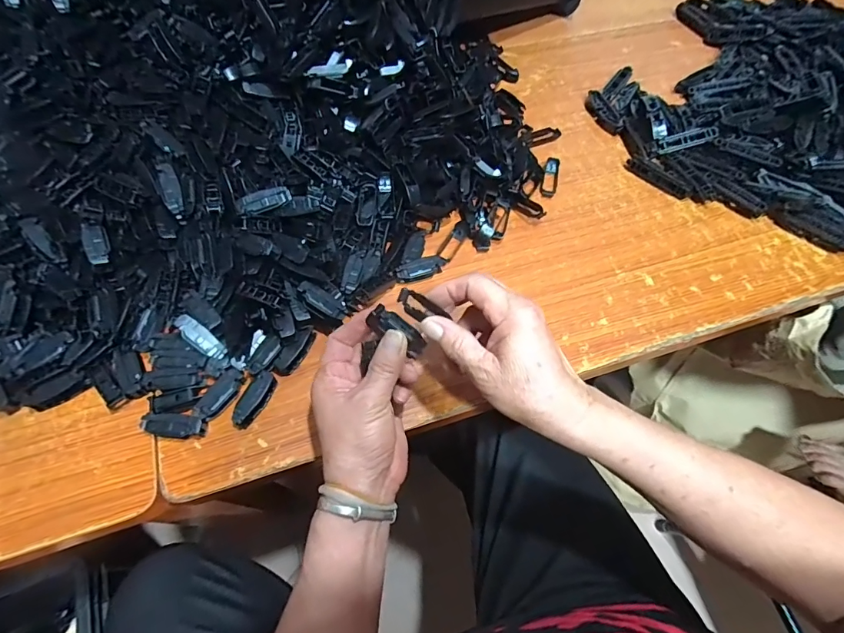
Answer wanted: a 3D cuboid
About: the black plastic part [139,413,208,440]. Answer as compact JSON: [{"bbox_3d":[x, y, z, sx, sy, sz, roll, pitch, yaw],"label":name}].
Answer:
[{"bbox_3d":[-0.208,0.093,0.362,0.049,0.019,0.018,7,63,1],"label":"black plastic part"}]

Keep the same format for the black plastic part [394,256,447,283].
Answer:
[{"bbox_3d":[-0.001,-0.049,0.444,0.055,0.018,0.014,-15,64,-10],"label":"black plastic part"}]

